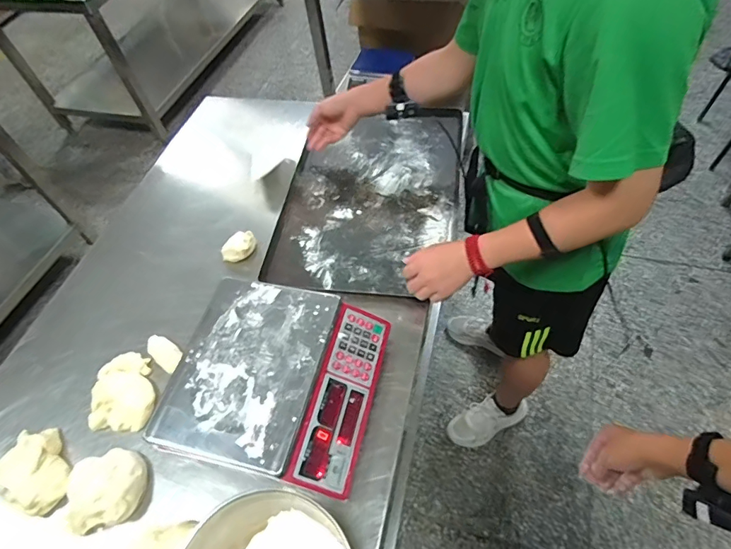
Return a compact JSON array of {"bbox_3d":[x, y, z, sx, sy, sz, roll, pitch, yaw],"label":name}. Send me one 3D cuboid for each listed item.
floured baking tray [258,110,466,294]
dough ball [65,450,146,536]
[{"bbox_3d":[0.010,-0.201,1.046,0.396,0.033,0.558,6,56,11],"label":"floured baking tray"},{"bbox_3d":[-0.412,0.334,0.707,0.116,0.055,0.112,-3,54,5],"label":"dough ball"}]

